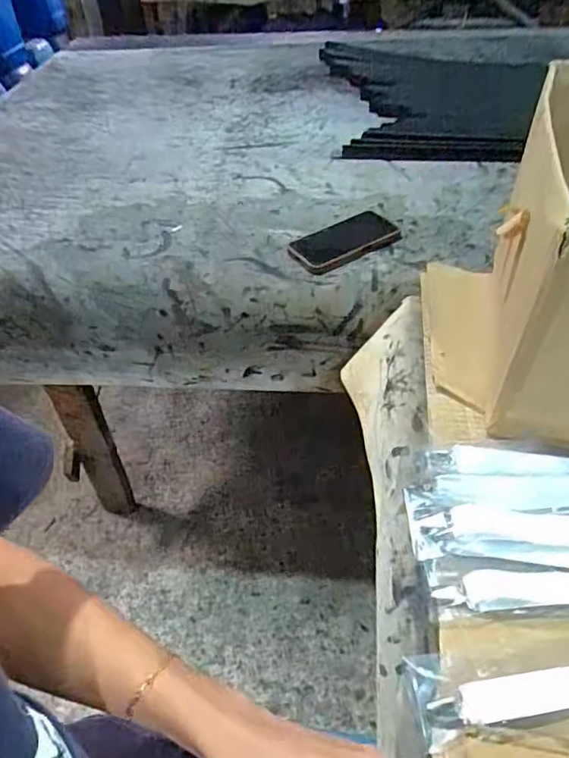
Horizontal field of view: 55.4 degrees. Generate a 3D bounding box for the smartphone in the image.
[{"bbox_3d":[0.090,-0.205,0.801,0.161,0.007,0.087,-24,49,-19],"label":"smartphone"}]

